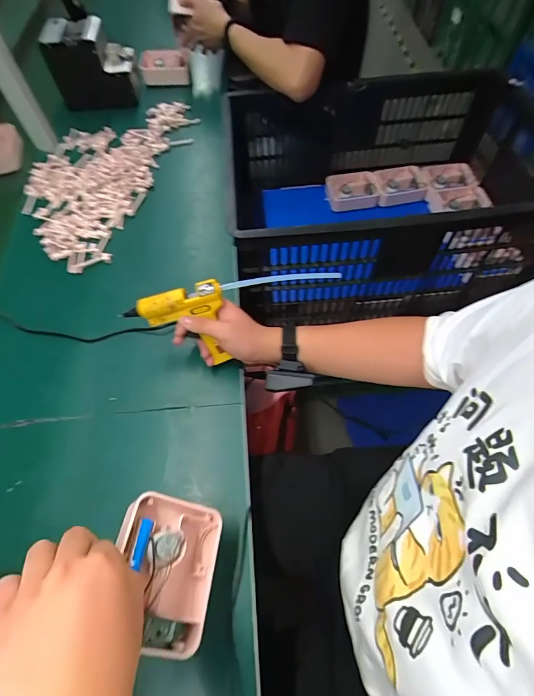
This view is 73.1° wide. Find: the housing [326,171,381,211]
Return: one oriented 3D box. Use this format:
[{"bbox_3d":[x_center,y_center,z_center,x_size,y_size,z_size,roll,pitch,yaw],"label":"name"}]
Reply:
[{"bbox_3d":[0.231,-0.430,0.975,0.138,0.041,0.109,-9,61,-3],"label":"housing"}]

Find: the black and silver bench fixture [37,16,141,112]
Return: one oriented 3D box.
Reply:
[{"bbox_3d":[-0.412,-0.671,0.860,0.173,0.147,0.080,-3,61,0],"label":"black and silver bench fixture"}]

